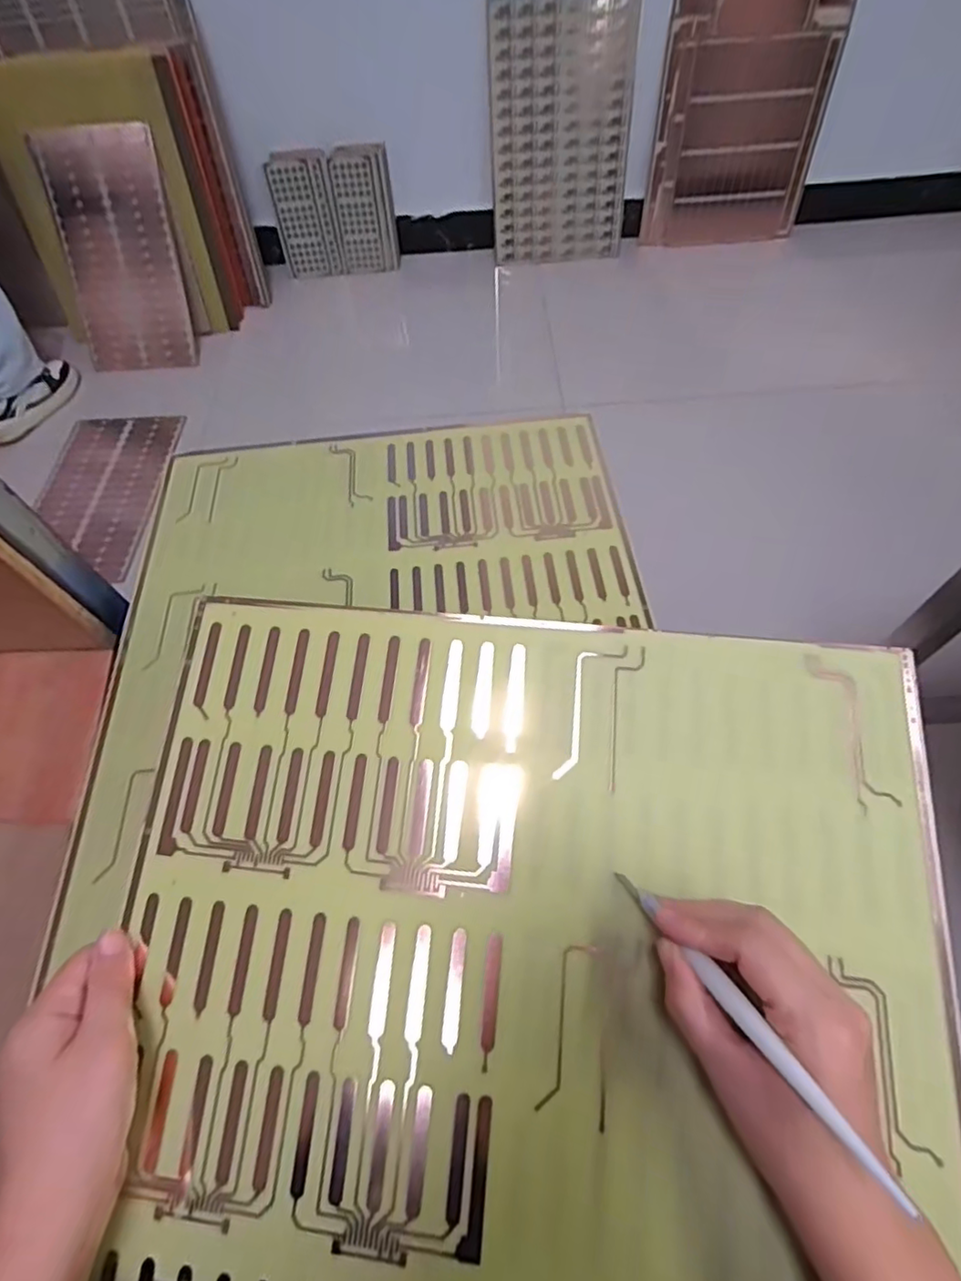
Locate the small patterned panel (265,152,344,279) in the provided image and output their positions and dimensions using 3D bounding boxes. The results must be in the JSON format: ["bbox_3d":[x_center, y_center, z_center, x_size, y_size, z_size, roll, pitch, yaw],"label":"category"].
[{"bbox_3d":[-0.460,-1.112,1.556,0.157,0.272,0.028,-3,45,-3],"label":"small patterned panel"}]

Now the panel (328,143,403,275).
[{"bbox_3d":[-0.306,-1.129,1.564,0.168,0.280,0.031,-13,51,-6],"label":"panel"}]

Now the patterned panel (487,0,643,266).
[{"bbox_3d":[0.195,-1.216,1.444,0.334,0.501,0.053,-4,45,0],"label":"patterned panel"}]

